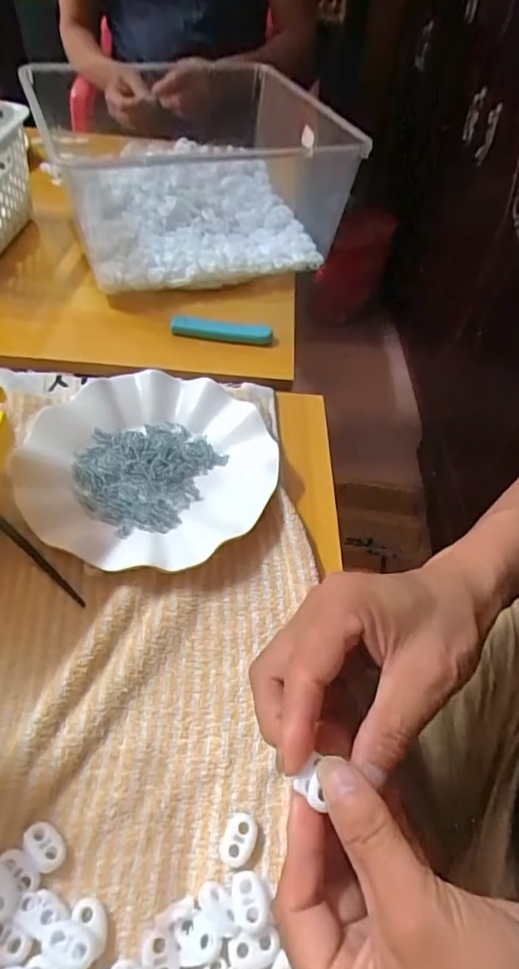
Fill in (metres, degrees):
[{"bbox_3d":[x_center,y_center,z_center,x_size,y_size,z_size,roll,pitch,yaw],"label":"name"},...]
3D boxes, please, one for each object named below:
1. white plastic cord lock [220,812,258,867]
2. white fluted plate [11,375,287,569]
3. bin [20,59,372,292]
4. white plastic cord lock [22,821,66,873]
[{"bbox_3d":[-0.010,0.172,0.264,0.016,0.007,0.022,24,51,15],"label":"white plastic cord lock"},{"bbox_3d":[-0.079,-0.014,0.401,0.176,0.024,0.177,3,49,-3],"label":"white fluted plate"},{"bbox_3d":[-0.070,-0.346,0.617,0.328,0.137,0.281,-9,50,-13],"label":"bin"},{"bbox_3d":[-0.101,0.169,0.254,0.023,0.004,0.014,43,41,23],"label":"white plastic cord lock"}]

